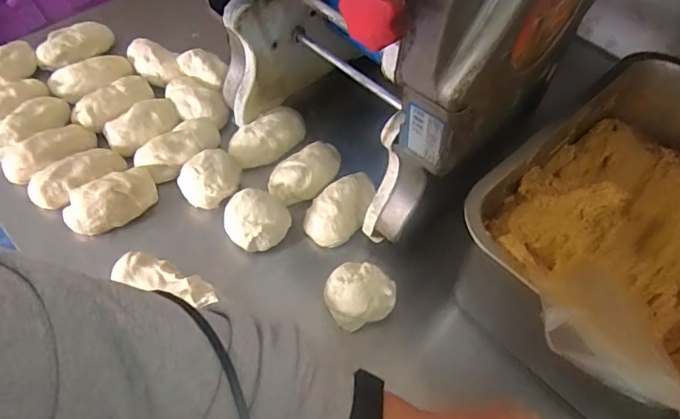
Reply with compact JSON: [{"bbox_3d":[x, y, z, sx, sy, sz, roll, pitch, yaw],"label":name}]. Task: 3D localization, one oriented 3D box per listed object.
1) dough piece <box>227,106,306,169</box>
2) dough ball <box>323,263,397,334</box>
[{"bbox_3d":[-0.087,-0.088,0.632,0.096,0.034,0.053,-27,62,-21],"label":"dough piece"},{"bbox_3d":[0.019,0.087,0.518,0.066,0.050,0.054,7,55,0],"label":"dough ball"}]

